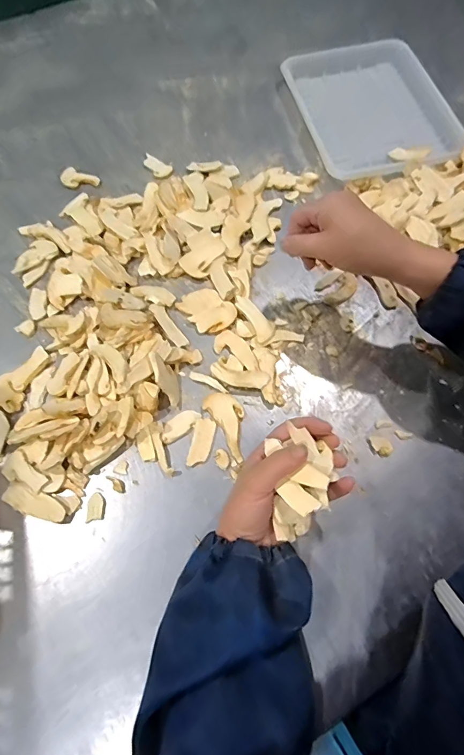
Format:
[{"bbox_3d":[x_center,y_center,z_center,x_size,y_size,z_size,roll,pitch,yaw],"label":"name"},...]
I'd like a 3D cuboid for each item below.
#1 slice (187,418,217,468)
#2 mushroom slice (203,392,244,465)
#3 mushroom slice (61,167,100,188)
[{"bbox_3d":[-0.030,0.064,0.402,0.020,0.004,0.048,10,67,3],"label":"slice"},{"bbox_3d":[0.000,0.045,0.412,0.033,0.004,0.073,-29,71,-13],"label":"mushroom slice"},{"bbox_3d":[-0.208,-0.270,0.550,0.056,0.009,0.030,22,68,8],"label":"mushroom slice"}]

